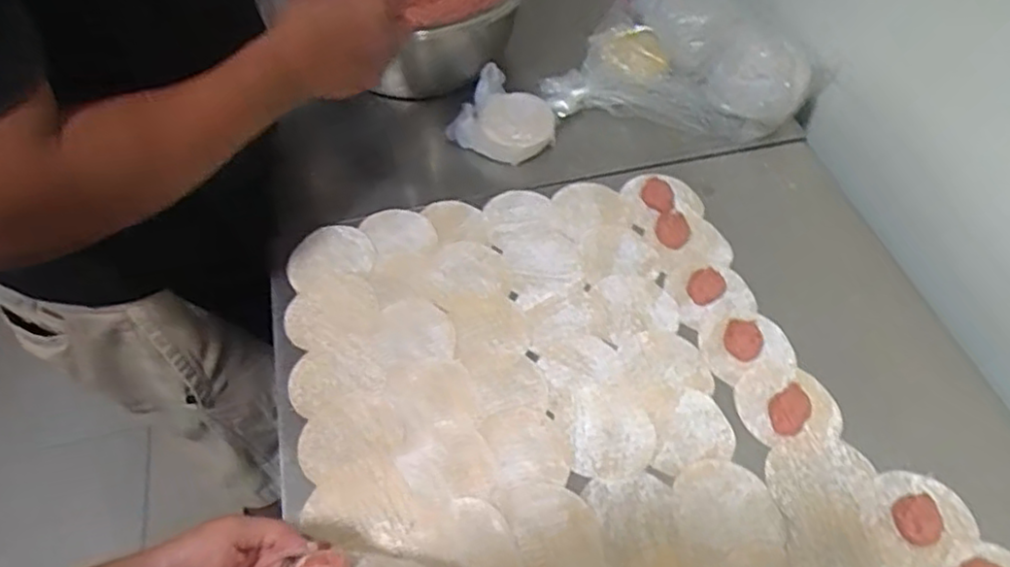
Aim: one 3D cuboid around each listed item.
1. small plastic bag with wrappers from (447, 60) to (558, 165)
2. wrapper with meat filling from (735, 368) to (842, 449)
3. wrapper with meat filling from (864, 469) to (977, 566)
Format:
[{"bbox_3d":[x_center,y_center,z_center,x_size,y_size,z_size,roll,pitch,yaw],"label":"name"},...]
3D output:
[{"bbox_3d":[-0.007,-0.184,0.775,0.097,0.041,0.115,-37,62,-24],"label":"small plastic bag with wrappers"},{"bbox_3d":[0.244,0.102,0.582,0.082,0.013,0.070,-1,54,0],"label":"wrapper with meat filling"},{"bbox_3d":[0.317,0.180,0.522,0.084,0.017,0.071,-30,59,-20],"label":"wrapper with meat filling"}]

